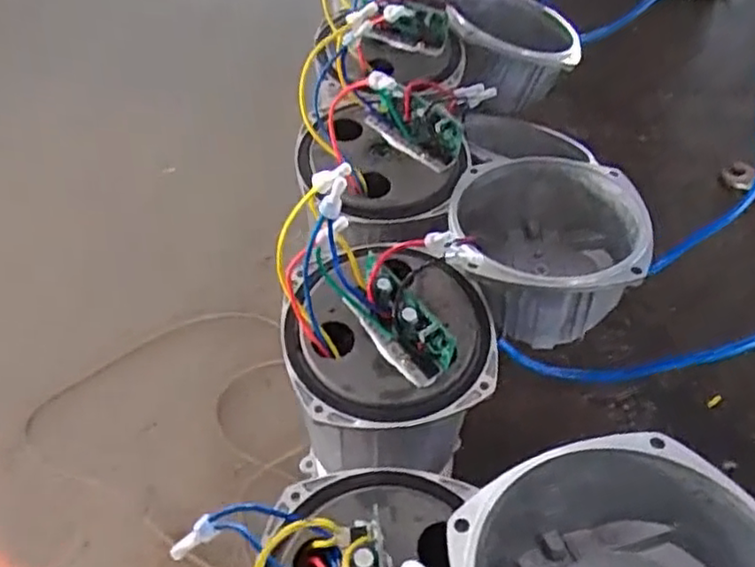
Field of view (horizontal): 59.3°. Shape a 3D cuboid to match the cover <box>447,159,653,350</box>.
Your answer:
[{"bbox_3d":[0.119,-0.024,0.477,0.129,0.088,0.130,-2,54,-2],"label":"cover"}]

